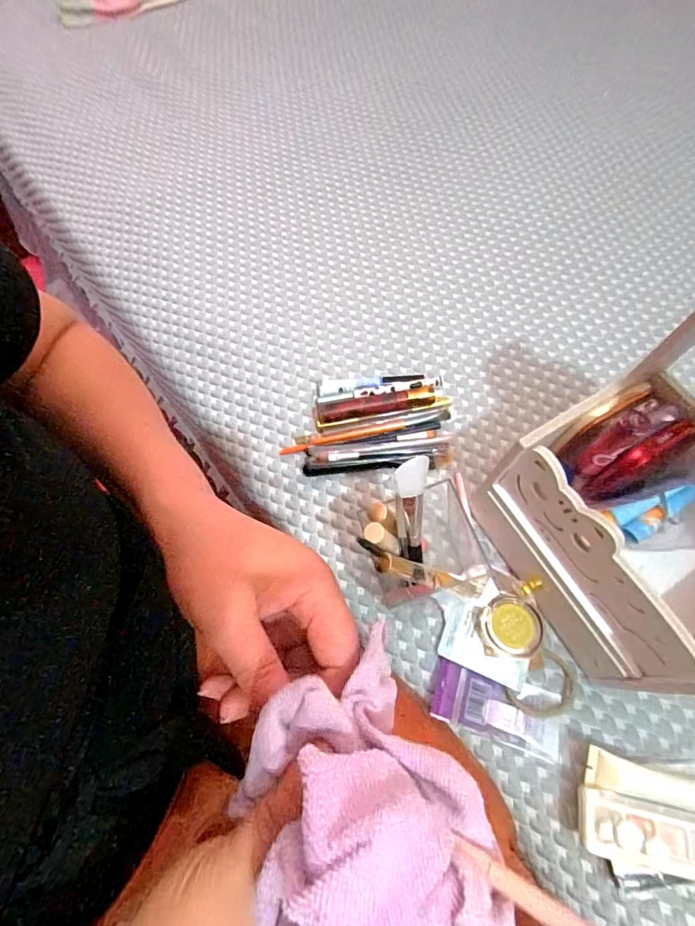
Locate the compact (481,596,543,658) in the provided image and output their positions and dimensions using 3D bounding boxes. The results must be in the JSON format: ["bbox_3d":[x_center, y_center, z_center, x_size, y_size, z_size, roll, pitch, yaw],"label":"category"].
[{"bbox_3d":[0.132,0.133,0.354,0.046,0.020,0.043,0,65,0],"label":"compact"}]

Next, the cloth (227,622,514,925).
[{"bbox_3d":[0.013,0.127,0.139,0.076,0.062,0.113,-26,67,-11],"label":"cloth"}]

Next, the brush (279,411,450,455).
[{"bbox_3d":[0.019,-0.030,0.435,0.172,0.015,0.013,-10,65,-4],"label":"brush"}]

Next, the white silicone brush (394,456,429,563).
[{"bbox_3d":[0.049,0.045,0.326,0.024,0.103,0.009,-5,24,-2],"label":"white silicone brush"}]

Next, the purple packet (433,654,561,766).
[{"bbox_3d":[0.117,0.191,0.338,0.097,0.010,0.044,16,66,8],"label":"purple packet"}]

